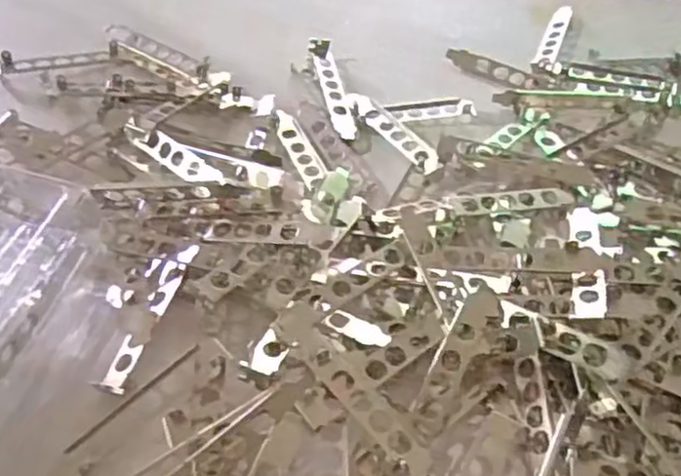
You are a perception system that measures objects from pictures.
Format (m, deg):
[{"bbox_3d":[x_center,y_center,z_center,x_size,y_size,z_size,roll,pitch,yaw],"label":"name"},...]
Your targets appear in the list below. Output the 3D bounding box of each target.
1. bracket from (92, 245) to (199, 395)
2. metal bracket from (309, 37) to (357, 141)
[{"bbox_3d":[-0.120,0.048,0.418,0.019,0.015,0.105,16,52,9],"label":"bracket"},{"bbox_3d":[-0.006,-0.130,0.573,0.020,0.014,0.124,-7,52,-9],"label":"metal bracket"}]

